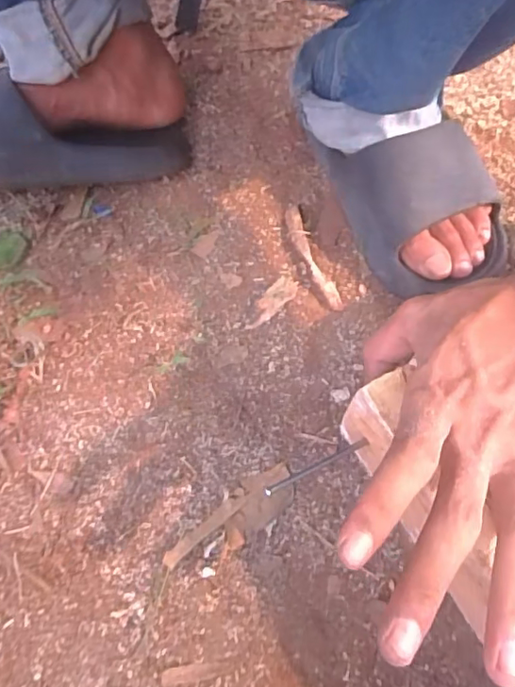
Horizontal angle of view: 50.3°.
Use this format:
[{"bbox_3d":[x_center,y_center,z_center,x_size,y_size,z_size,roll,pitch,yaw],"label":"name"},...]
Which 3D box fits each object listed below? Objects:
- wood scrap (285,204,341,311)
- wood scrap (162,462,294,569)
[{"bbox_3d":[0.040,-0.071,0.445,0.019,0.012,0.104,-18,65,-7],"label":"wood scrap"},{"bbox_3d":[-0.016,0.112,0.352,0.095,0.011,0.029,-35,68,-14],"label":"wood scrap"}]

